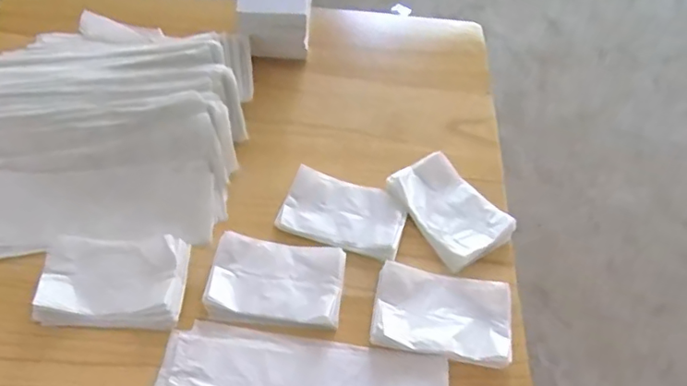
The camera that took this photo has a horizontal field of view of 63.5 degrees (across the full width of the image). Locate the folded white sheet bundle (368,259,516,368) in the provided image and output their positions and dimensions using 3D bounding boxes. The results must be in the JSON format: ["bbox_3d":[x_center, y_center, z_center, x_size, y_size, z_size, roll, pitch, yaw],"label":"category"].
[{"bbox_3d":[0.098,0.117,0.540,0.131,0.016,0.082,11,55,4],"label":"folded white sheet bundle"}]

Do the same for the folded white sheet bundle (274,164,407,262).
[{"bbox_3d":[0.001,0.023,0.604,0.128,0.023,0.088,18,56,9],"label":"folded white sheet bundle"}]

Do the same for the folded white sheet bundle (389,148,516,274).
[{"bbox_3d":[0.116,0.017,0.616,0.089,0.031,0.128,-31,62,-23],"label":"folded white sheet bundle"}]

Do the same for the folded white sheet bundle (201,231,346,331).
[{"bbox_3d":[-0.066,0.088,0.550,0.129,0.016,0.083,8,55,2],"label":"folded white sheet bundle"}]

